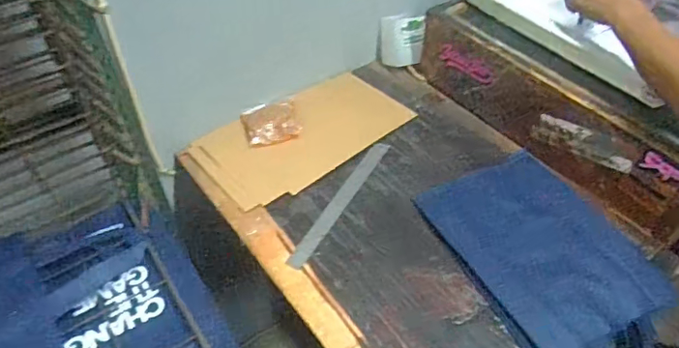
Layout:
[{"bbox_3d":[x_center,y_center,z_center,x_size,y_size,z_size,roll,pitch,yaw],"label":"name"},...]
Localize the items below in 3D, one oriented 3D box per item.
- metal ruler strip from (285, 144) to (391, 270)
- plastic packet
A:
[{"bbox_3d":[0.004,0.045,0.954,0.031,0.005,0.321,20,50,22],"label":"metal ruler strip"},{"bbox_3d":[-0.135,-0.102,1.081,0.108,0.029,0.099,-15,45,-12],"label":"plastic packet"}]

